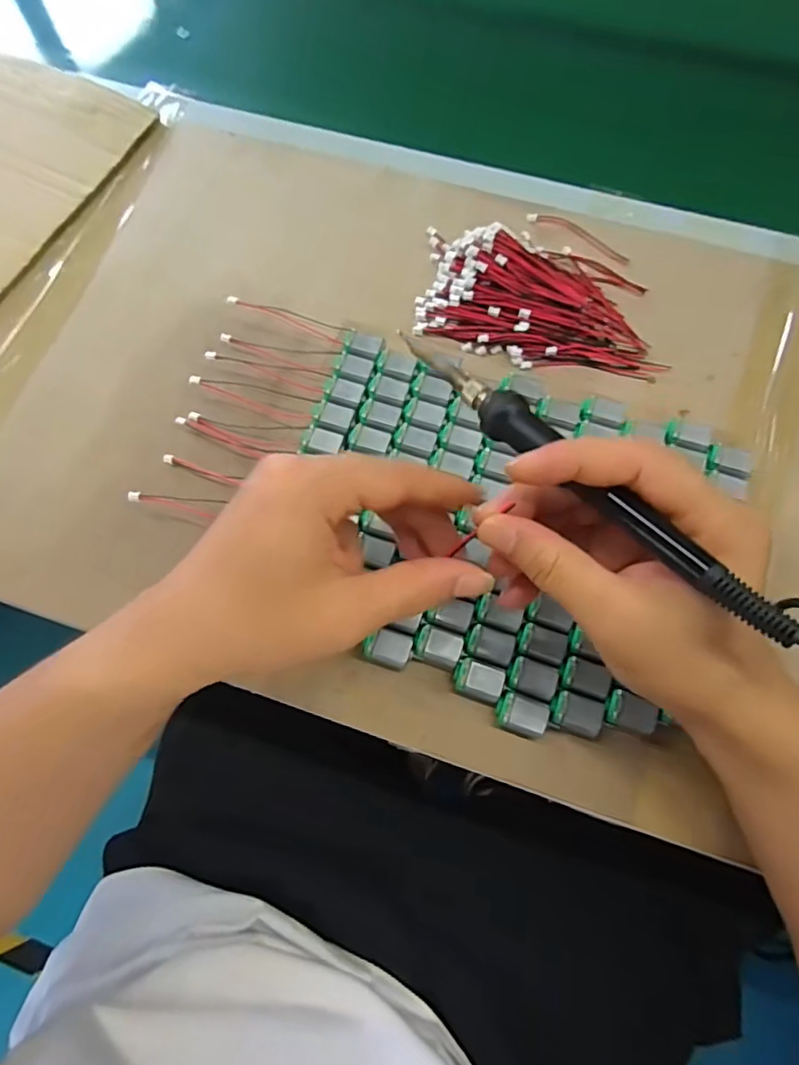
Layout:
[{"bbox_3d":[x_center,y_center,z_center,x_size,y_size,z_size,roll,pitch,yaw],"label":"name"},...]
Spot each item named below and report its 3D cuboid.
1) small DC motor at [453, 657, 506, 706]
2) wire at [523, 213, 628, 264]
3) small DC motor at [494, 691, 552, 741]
[{"bbox_3d":[0.043,0.083,0.318,0.026,0.017,0.020,19,72,7],"label":"small DC motor"},{"bbox_3d":[0.135,-0.224,0.427,0.083,0.004,0.017,29,74,11],"label":"wire"},{"bbox_3d":[0.065,0.100,0.312,0.027,0.019,0.020,17,72,7],"label":"small DC motor"}]

